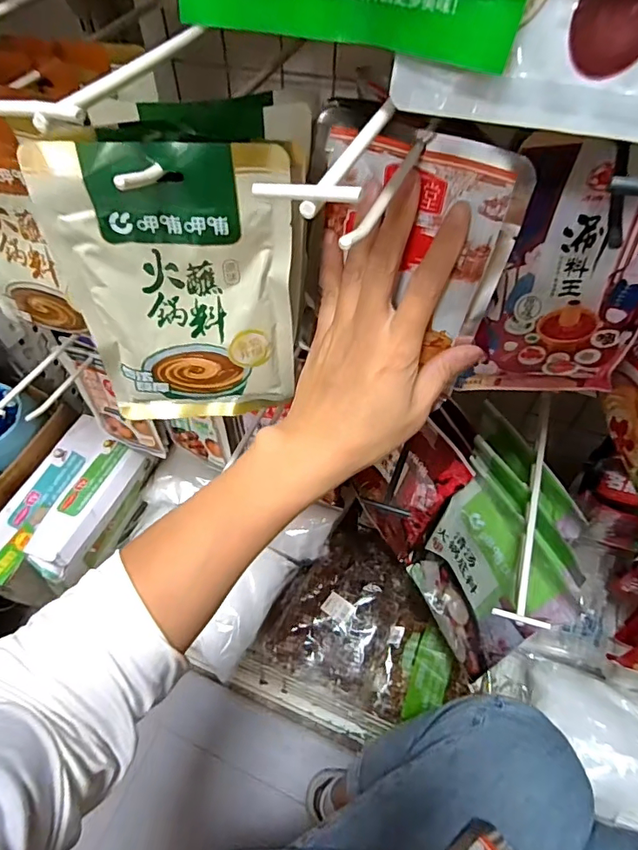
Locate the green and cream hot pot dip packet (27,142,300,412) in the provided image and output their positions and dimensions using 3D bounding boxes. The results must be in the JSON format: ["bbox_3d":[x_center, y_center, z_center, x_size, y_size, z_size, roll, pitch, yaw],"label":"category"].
[{"bbox_3d":[-0.078,-0.071,0.292,0.123,0.172,0.029,-2,54,-2],"label":"green and cream hot pot dip packet"}]

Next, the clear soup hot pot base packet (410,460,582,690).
[{"bbox_3d":[0.161,0.163,0.506,0.016,0.222,0.145,-9,48,-20],"label":"clear soup hot pot base packet"}]

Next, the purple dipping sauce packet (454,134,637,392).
[{"bbox_3d":[0.167,-0.088,0.320,0.110,0.166,0.017,3,37,1],"label":"purple dipping sauce packet"}]

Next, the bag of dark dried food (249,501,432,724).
[{"bbox_3d":[0.056,0.255,0.708,0.213,0.072,0.254,21,57,14],"label":"bag of dark dried food"}]

